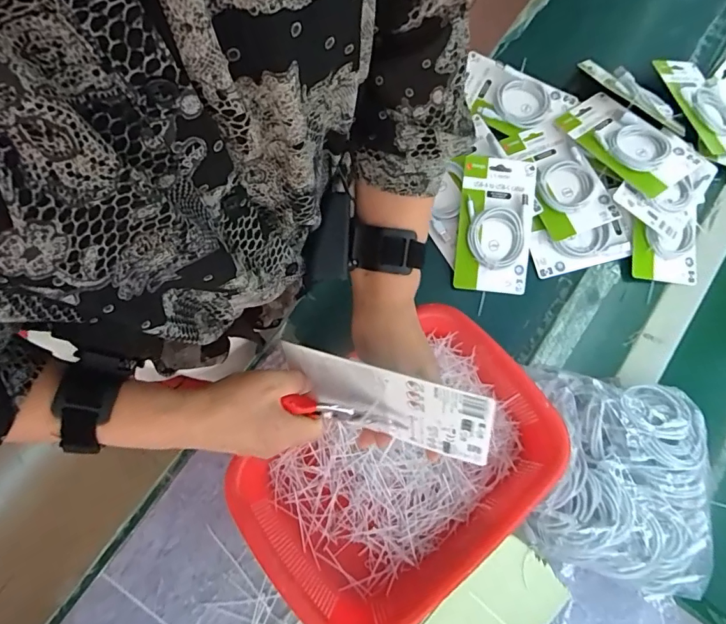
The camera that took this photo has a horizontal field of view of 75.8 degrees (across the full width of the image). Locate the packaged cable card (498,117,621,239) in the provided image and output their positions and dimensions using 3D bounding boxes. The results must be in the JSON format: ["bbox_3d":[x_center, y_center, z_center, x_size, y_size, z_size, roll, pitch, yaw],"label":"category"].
[{"bbox_3d":[0.277,-0.194,0.661,0.094,0.028,0.175,-20,69,5],"label":"packaged cable card"}]

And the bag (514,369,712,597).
[{"bbox_3d":[0.302,0.194,0.543,0.225,0.088,0.240,14,76,1],"label":"bag"}]

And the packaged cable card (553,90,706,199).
[{"bbox_3d":[0.371,-0.243,0.659,0.103,0.022,0.178,-35,68,-11],"label":"packaged cable card"}]

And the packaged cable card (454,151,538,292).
[{"bbox_3d":[0.181,-0.120,0.636,0.101,0.016,0.180,5,90,-3],"label":"packaged cable card"}]

